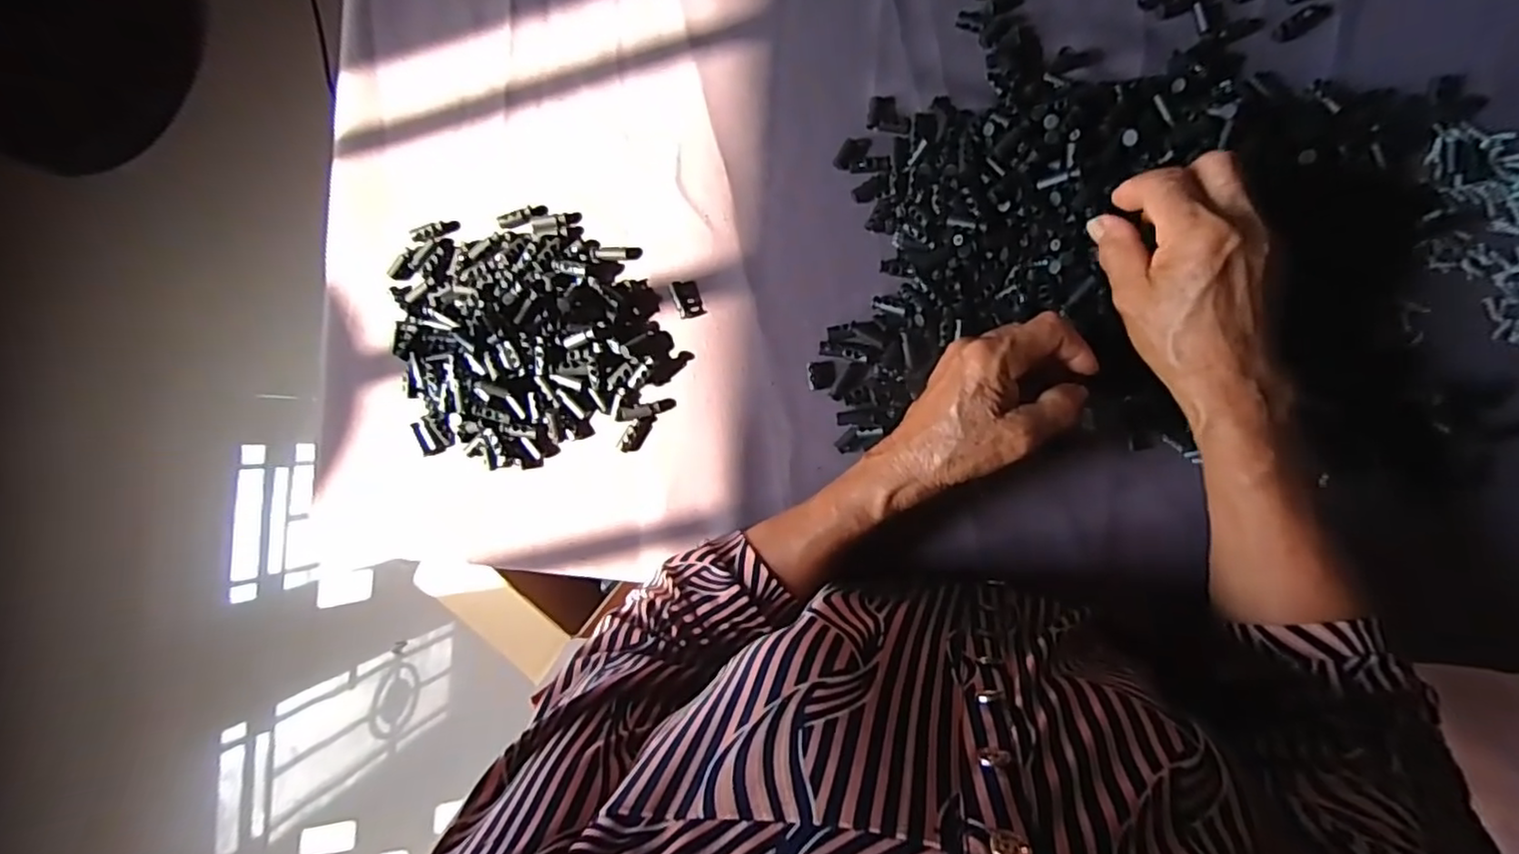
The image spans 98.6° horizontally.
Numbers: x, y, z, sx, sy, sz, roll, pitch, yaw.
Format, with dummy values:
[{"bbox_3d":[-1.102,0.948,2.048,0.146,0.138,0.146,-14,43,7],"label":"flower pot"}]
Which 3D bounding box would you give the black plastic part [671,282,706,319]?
[{"bbox_3d":[-0.047,-0.084,0.428,0.016,0.009,0.024,-19,89,6],"label":"black plastic part"}]

